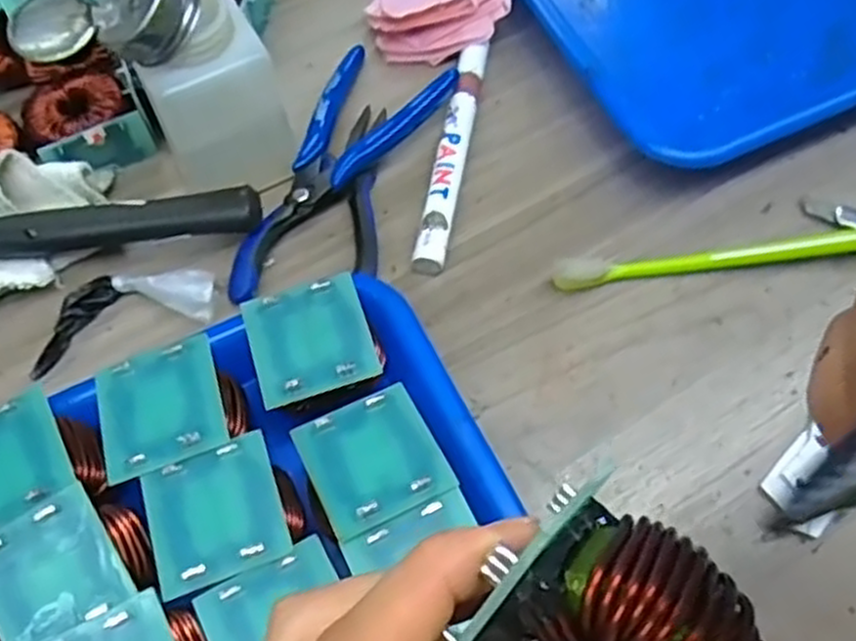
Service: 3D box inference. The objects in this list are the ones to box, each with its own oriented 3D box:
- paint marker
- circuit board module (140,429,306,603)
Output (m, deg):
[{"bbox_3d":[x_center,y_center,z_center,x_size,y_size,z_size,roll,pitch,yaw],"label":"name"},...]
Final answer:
[{"bbox_3d":[0.013,-0.084,0.385,0.015,0.014,0.138,9,63,5],"label":"paint marker"},{"bbox_3d":[-0.071,0.070,0.272,0.048,0.025,0.044,-19,64,-9],"label":"circuit board module"}]

